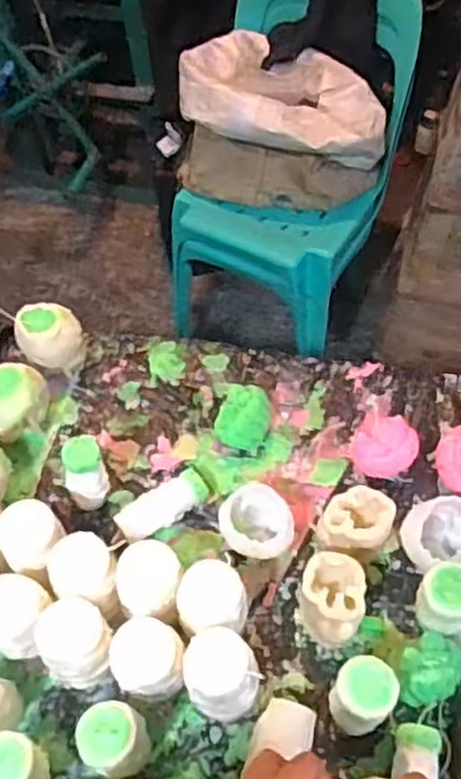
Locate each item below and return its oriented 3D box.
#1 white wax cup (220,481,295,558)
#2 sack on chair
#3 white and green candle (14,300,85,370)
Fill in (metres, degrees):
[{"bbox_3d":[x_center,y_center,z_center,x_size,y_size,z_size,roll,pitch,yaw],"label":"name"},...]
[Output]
[{"bbox_3d":[0.028,0.140,0.766,0.074,0.057,0.087,-4,58,2],"label":"white wax cup"},{"bbox_3d":[0.108,-0.509,1.412,0.379,0.250,0.236,12,59,12],"label":"sack on chair"},{"bbox_3d":[-0.218,-0.060,0.893,0.071,0.083,0.070,-2,58,3],"label":"white and green candle"}]

